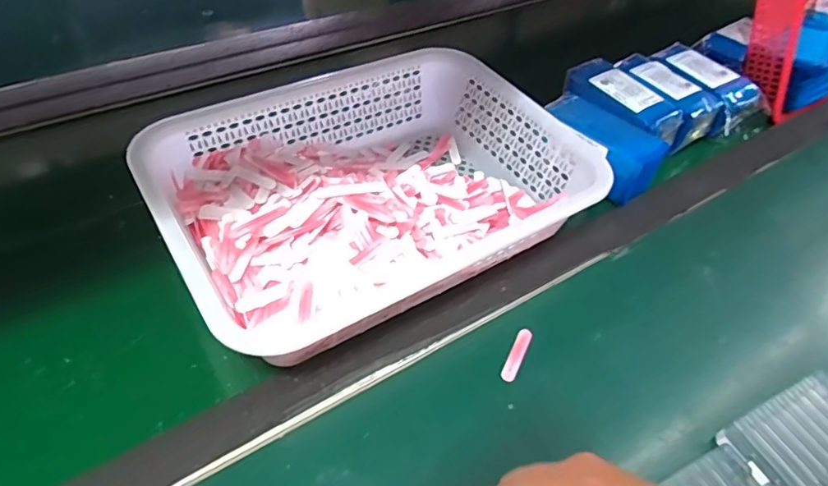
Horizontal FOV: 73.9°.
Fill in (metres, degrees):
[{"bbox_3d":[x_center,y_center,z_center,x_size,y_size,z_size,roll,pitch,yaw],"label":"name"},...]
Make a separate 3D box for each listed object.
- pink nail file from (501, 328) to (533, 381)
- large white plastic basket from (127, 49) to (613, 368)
[{"bbox_3d":[0.082,0.089,0.440,0.012,0.005,0.049,21,50,14],"label":"pink nail file"},{"bbox_3d":[-0.039,-0.053,0.502,0.346,0.083,0.240,-24,54,-24],"label":"large white plastic basket"}]

